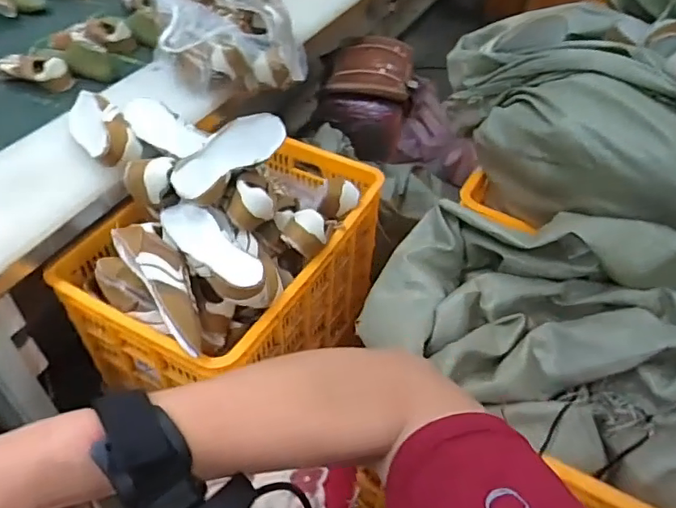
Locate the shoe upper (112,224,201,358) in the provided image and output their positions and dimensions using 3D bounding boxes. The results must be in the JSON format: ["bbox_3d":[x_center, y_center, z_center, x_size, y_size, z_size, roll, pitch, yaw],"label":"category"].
[{"bbox_3d":[-0.267,0.045,0.844,0.067,0.053,0.231,-27,75,-27],"label":"shoe upper"}]

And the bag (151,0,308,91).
[{"bbox_3d":[-0.254,-0.511,1.241,0.329,0.228,0.301,9,45,5],"label":"bag"}]

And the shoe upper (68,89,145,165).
[{"bbox_3d":[-0.450,-0.237,1.033,0.090,0.077,0.221,-24,51,-25],"label":"shoe upper"}]

